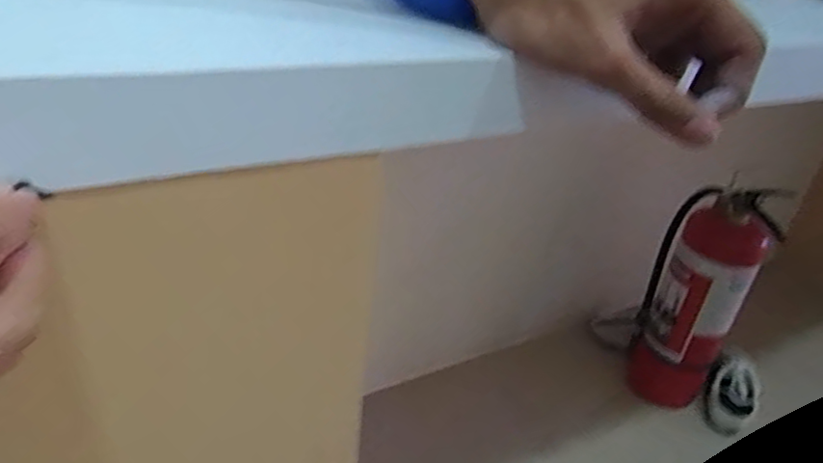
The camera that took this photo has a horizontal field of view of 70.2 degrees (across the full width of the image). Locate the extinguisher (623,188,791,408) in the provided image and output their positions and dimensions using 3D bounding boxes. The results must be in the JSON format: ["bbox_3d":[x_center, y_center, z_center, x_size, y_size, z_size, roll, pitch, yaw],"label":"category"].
[{"bbox_3d":[0.499,0.131,1.062,0.158,0.451,0.121,25,35,27],"label":"extinguisher"}]

